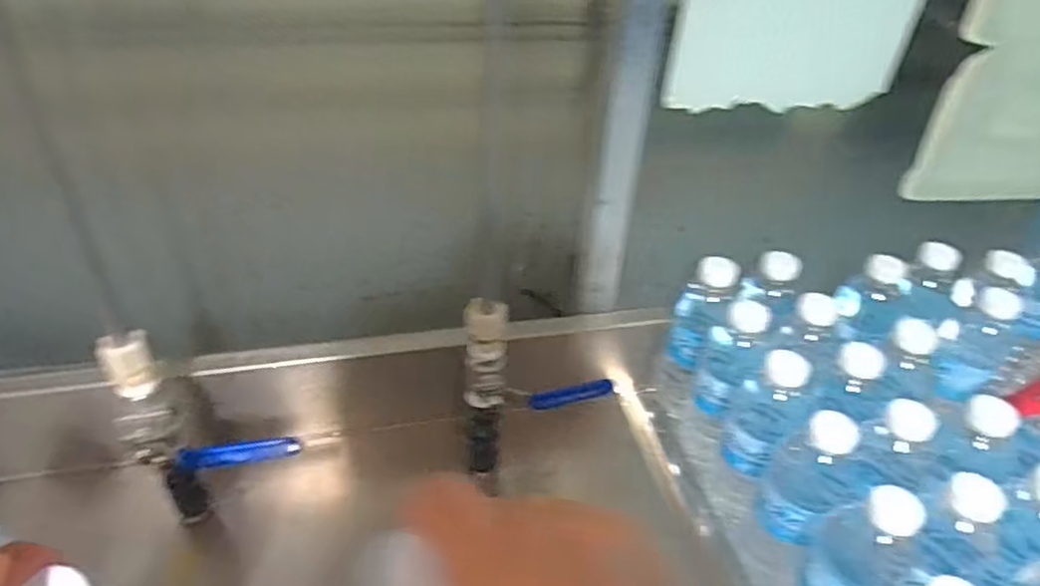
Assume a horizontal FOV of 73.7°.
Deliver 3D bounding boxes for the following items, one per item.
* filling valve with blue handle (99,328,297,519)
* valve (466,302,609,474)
[{"bbox_3d":[-0.250,0.102,0.539,0.100,0.197,0.077,-19,44,-25],"label":"filling valve with blue handle"},{"bbox_3d":[0.010,0.097,0.565,0.116,0.192,0.053,14,40,14],"label":"valve"}]

